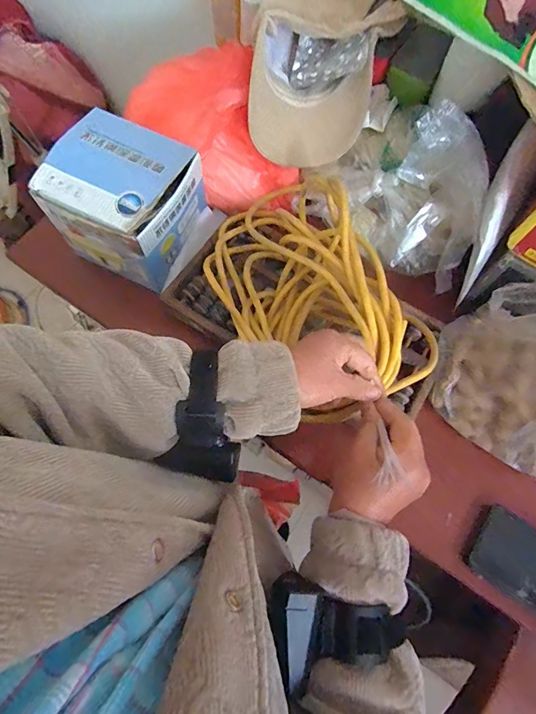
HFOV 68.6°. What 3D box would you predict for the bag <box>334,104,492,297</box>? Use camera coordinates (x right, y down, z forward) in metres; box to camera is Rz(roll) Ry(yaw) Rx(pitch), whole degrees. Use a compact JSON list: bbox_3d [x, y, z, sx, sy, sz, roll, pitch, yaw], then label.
[{"bbox_3d":[0.180,-0.205,0.495,0.138,0.135,0.213,-26,74,-9],"label":"bag"}]

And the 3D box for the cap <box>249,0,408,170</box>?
[{"bbox_3d":[0.073,-0.374,0.510,0.171,0.110,0.227,7,71,1],"label":"cap"}]

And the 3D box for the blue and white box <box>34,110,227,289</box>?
[{"bbox_3d":[-0.175,-0.195,0.499,0.155,0.126,0.145,23,73,7],"label":"blue and white box"}]

